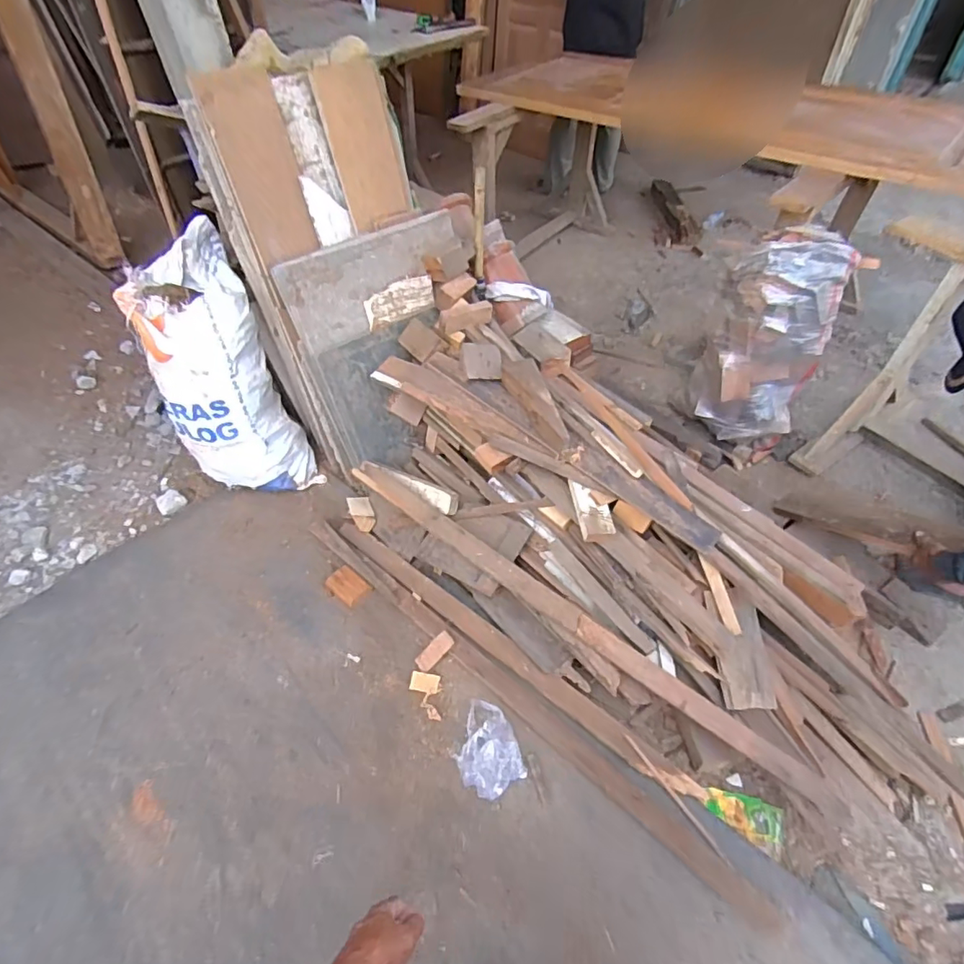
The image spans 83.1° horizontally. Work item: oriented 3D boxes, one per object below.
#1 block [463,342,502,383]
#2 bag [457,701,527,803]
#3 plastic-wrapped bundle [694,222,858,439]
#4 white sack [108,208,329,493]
[{"bbox_3d":[0.000,-0.342,1.529,0.103,0.024,0.125,3,60,-13],"label":"block"},{"bbox_3d":[0.008,0.643,1.321,0.144,0.072,0.212,-20,52,-12],"label":"bag"},{"bbox_3d":[0.901,-0.436,1.708,0.316,0.613,0.218,20,55,19],"label":"plastic-wrapped bundle"},{"bbox_3d":[-0.814,-0.315,1.690,0.352,0.847,0.284,-24,26,-17],"label":"white sack"}]

